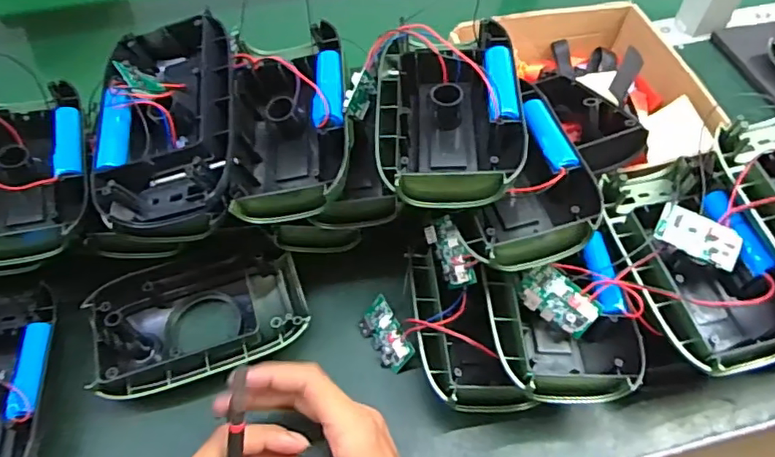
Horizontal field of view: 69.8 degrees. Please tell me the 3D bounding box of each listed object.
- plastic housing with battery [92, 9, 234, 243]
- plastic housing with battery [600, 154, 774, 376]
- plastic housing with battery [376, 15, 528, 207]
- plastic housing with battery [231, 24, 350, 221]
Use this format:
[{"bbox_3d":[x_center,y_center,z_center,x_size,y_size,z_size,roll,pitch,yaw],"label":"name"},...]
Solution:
[{"bbox_3d":[-0.156,-0.074,0.402,0.098,0.076,0.162,-9,55,-5],"label":"plastic housing with battery"},{"bbox_3d":[0.220,0.022,0.399,0.102,0.050,0.158,-16,56,-10],"label":"plastic housing with battery"},{"bbox_3d":[0.042,-0.090,0.384,0.097,0.063,0.159,1,55,2],"label":"plastic housing with battery"},{"bbox_3d":[-0.071,-0.078,0.407,0.088,0.062,0.154,-8,55,-5],"label":"plastic housing with battery"}]

